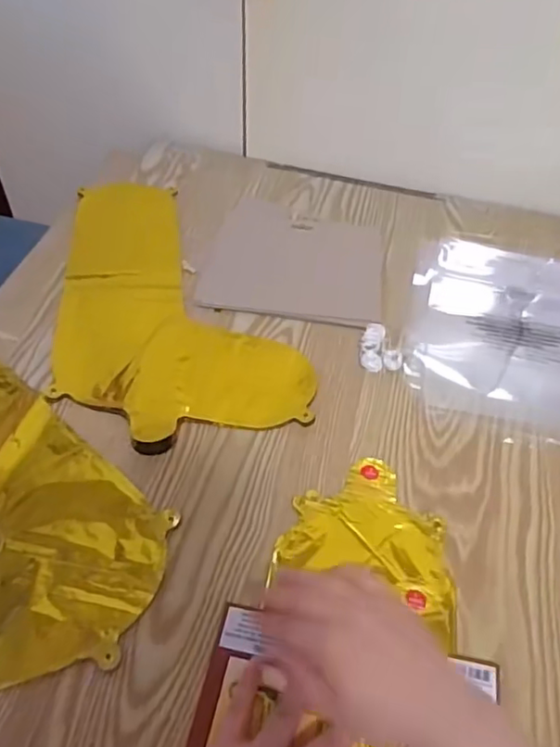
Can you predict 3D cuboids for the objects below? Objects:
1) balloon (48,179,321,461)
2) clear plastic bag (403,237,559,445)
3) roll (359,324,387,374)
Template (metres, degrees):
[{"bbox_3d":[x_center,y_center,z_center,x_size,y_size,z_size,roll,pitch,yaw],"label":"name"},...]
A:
[{"bbox_3d":[-0.121,-0.090,0.634,0.227,0.012,0.391,-9,50,-11],"label":"balloon"},{"bbox_3d":[0.246,-0.043,0.615,0.215,0.011,0.264,11,49,7],"label":"clear plastic bag"},{"bbox_3d":[0.092,-0.027,0.593,0.023,0.009,0.057,8,48,4],"label":"roll"}]

